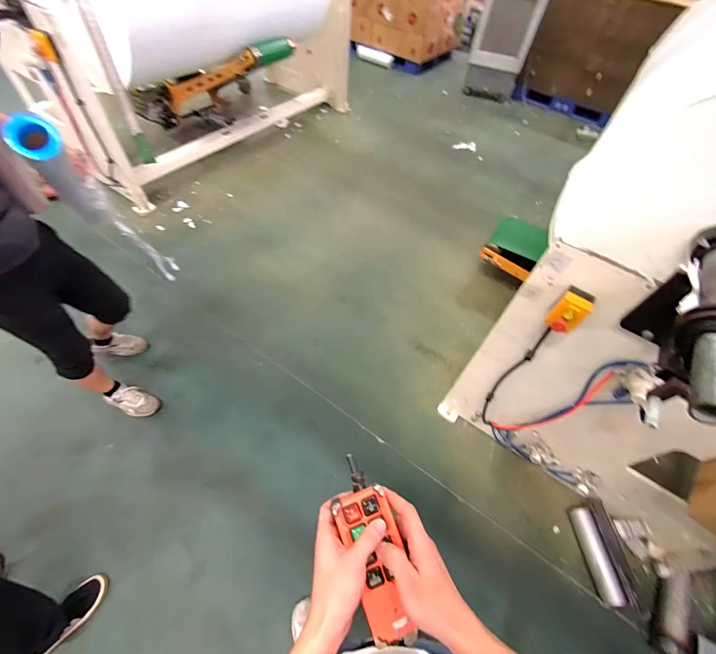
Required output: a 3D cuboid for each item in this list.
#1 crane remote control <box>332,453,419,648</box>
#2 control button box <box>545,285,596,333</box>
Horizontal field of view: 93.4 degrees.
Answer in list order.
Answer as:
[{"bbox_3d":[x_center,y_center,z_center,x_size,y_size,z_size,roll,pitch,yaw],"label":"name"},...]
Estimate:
[{"bbox_3d":[0.015,0.275,0.429,0.069,0.040,0.196,-11,68,-13],"label":"crane remote control"},{"bbox_3d":[0.598,-0.046,0.952,0.081,0.115,0.108,39,60,20],"label":"control button box"}]

